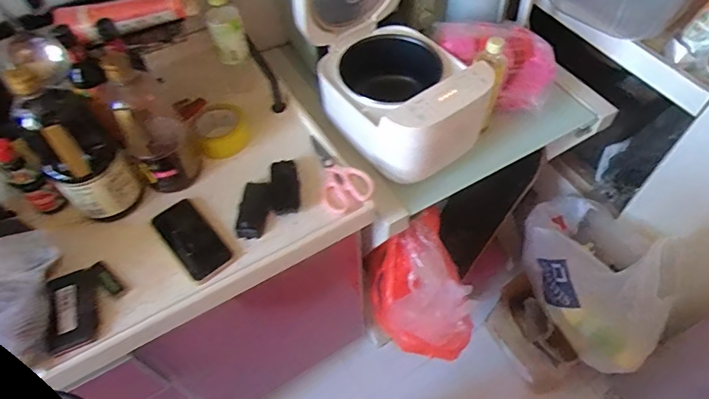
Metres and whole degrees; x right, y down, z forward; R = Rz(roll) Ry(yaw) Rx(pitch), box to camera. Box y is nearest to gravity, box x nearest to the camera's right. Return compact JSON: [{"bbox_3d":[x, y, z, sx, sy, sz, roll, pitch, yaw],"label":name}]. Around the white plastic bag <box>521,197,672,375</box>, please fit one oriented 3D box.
[{"bbox_3d":[0.605,0.167,1.171,0.222,0.306,0.448,-9,56,-7],"label":"white plastic bag"}]

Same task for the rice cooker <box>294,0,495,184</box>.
[{"bbox_3d":[0.079,-0.271,0.832,0.248,0.367,0.299,-31,61,-20],"label":"rice cooker"}]

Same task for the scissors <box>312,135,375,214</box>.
[{"bbox_3d":[-0.037,-0.059,0.846,0.085,0.029,0.172,-22,59,-15],"label":"scissors"}]

